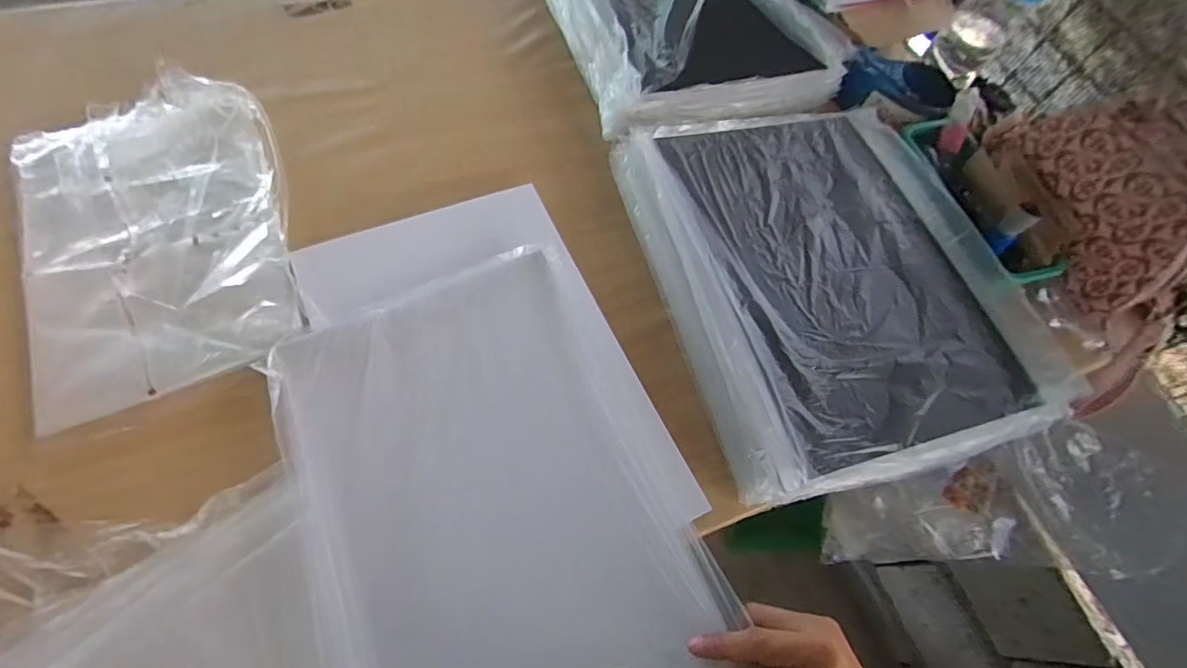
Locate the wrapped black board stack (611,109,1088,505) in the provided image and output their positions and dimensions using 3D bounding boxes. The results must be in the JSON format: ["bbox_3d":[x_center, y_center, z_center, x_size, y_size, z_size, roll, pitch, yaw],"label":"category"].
[{"bbox_3d":[0.235,-0.070,0.508,0.339,0.051,0.396,-12,66,-12],"label":"wrapped black board stack"}]

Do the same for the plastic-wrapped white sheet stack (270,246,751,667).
[{"bbox_3d":[-0.085,0.120,0.406,0.268,0.023,0.373,-23,67,-6],"label":"plastic-wrapped white sheet stack"}]

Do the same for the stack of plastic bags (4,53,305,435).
[{"bbox_3d":[-0.407,-0.103,0.479,0.231,0.049,0.338,-20,68,-15],"label":"stack of plastic bags"}]

